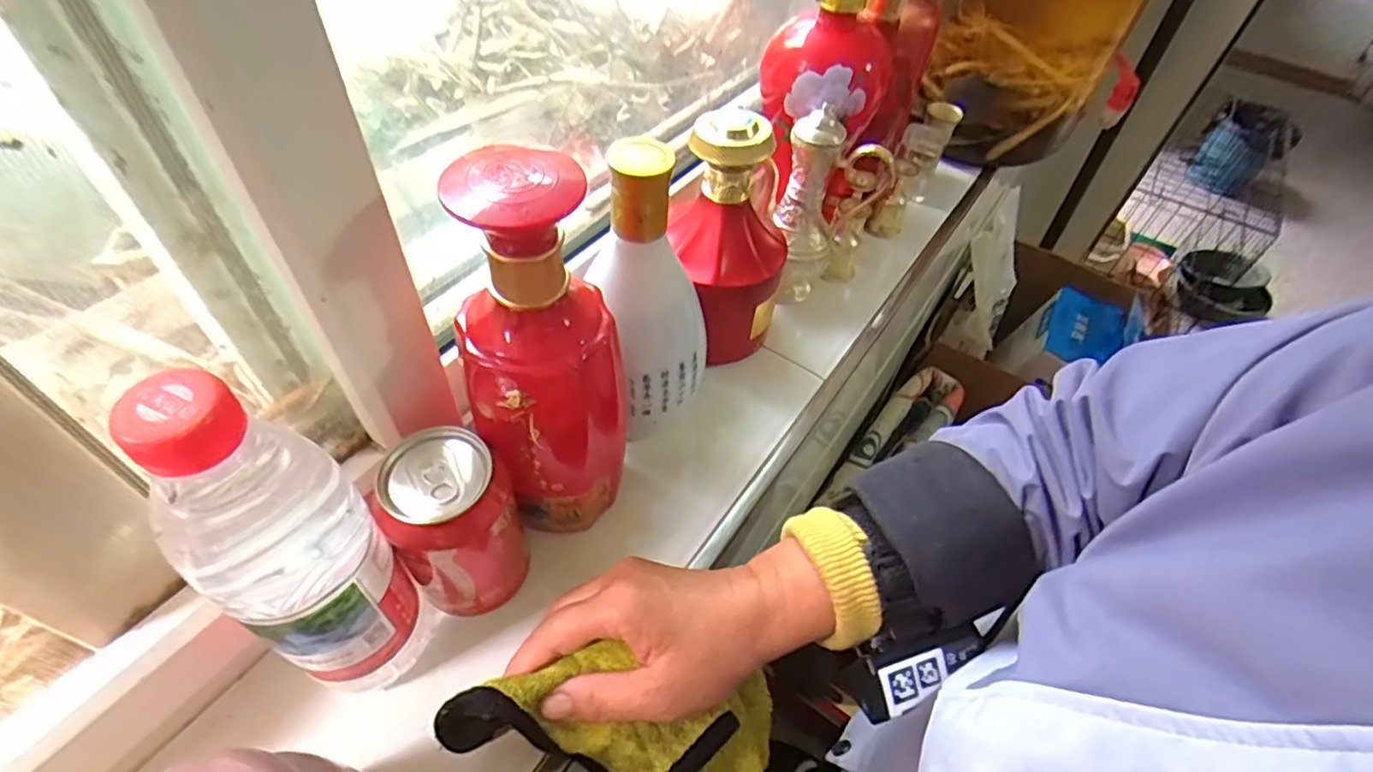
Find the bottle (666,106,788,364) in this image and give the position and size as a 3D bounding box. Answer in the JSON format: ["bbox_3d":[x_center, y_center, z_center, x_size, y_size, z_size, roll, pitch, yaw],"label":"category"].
[{"bbox_3d":[0.028,-0.105,0.465,0.091,0.173,0.090,3,50,-3],"label":"bottle"}]

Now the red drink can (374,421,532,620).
[{"bbox_3d":[-0.122,0.073,0.340,0.059,0.099,0.055,3,50,-3],"label":"red drink can"}]

